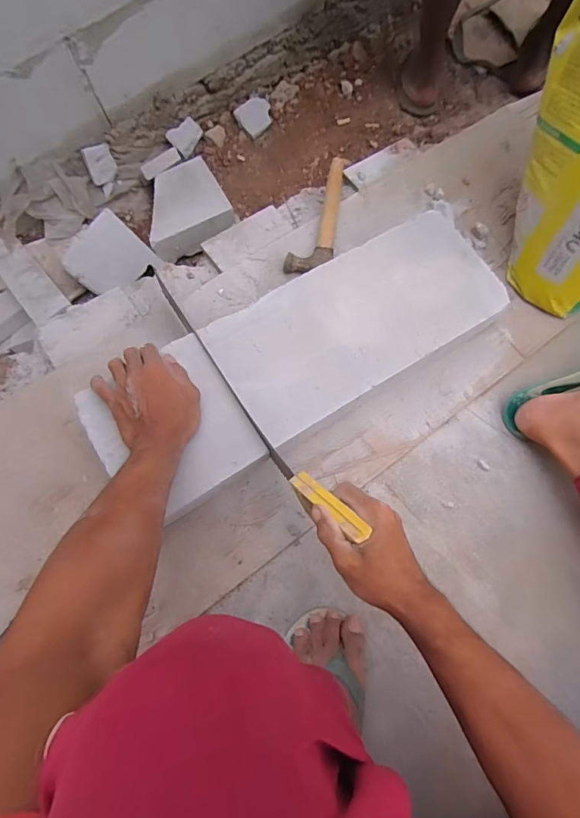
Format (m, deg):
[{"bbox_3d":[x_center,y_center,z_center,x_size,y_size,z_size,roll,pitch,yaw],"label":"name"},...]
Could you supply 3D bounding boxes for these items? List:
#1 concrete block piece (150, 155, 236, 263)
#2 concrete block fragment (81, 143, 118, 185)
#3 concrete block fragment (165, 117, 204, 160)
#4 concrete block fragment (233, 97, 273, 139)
[{"bbox_3d":[-0.234,-0.436,0.955,0.183,0.056,0.189,-27,76,-5],"label":"concrete block piece"},{"bbox_3d":[-0.427,-0.551,0.993,0.063,0.075,0.014,-30,47,-9],"label":"concrete block fragment"},{"bbox_3d":[-0.239,-0.632,1.022,0.076,0.029,0.064,-40,78,-8],"label":"concrete block fragment"},{"bbox_3d":[-0.084,-0.702,1.051,0.076,0.034,0.078,42,81,11],"label":"concrete block fragment"}]

